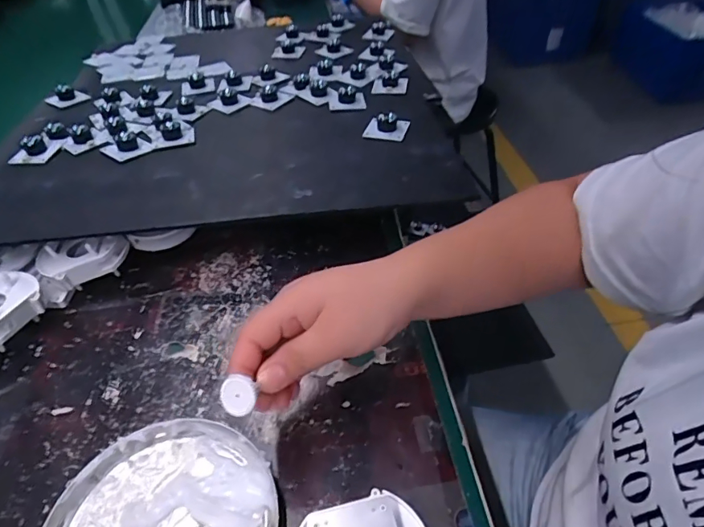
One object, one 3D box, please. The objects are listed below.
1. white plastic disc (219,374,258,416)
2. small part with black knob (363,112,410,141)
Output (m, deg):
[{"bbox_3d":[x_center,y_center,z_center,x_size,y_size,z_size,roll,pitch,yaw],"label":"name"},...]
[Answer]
[{"bbox_3d":[-0.059,0.068,0.239,0.019,0.018,0.004,11,0,11],"label":"white plastic disc"},{"bbox_3d":[0.037,-0.147,0.490,0.039,0.016,0.037,13,46,17],"label":"small part with black knob"}]

